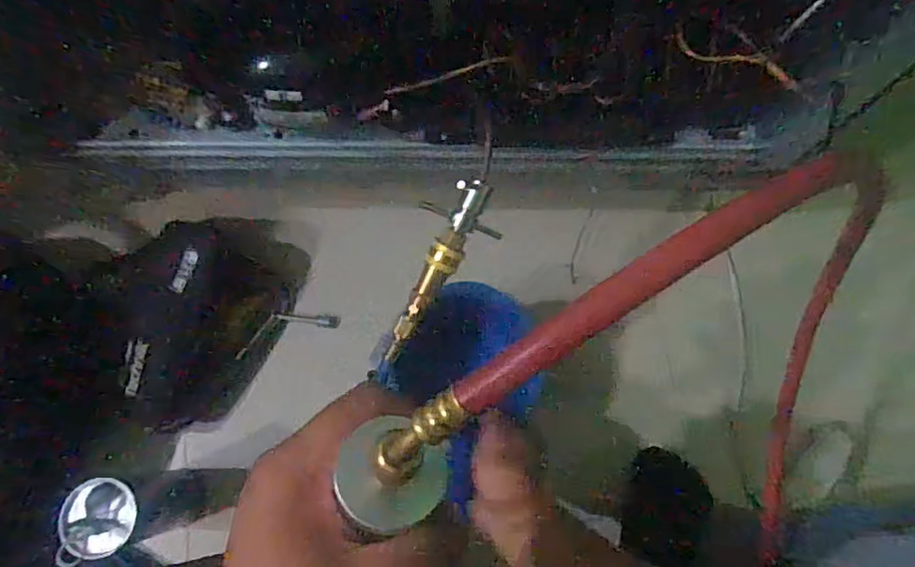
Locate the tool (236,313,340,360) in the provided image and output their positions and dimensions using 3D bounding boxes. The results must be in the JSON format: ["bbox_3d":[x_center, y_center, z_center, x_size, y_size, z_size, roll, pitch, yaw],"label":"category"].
[{"bbox_3d":[-0.215,0.055,0.711,0.130,0.017,0.038,-16,76,-21],"label":"tool"}]

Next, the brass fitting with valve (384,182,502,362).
[{"bbox_3d":[-0.018,-0.008,0.427,0.052,0.021,0.149,30,102,8],"label":"brass fitting with valve"}]

